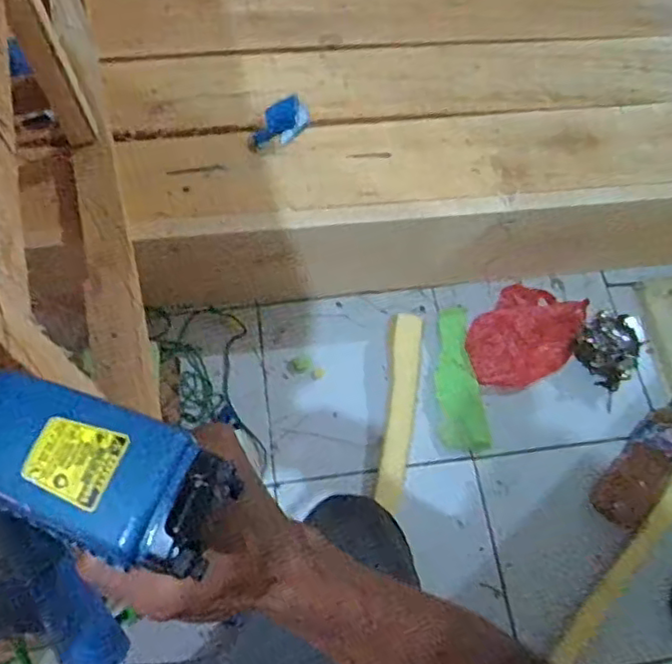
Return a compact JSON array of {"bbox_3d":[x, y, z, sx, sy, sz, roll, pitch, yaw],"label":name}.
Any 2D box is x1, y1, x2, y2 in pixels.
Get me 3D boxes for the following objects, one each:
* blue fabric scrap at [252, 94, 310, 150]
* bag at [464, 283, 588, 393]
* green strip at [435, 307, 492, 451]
[{"bbox_3d":[-0.085,-0.311,0.962,0.100,0.041,0.049,-39,71,-18],"label":"blue fabric scrap"},{"bbox_3d":[0.307,0.002,1.045,0.162,0.043,0.204,27,67,11],"label":"bag"},{"bbox_3d":[0.193,0.071,1.005,0.070,0.022,0.228,-3,65,-3],"label":"green strip"}]

